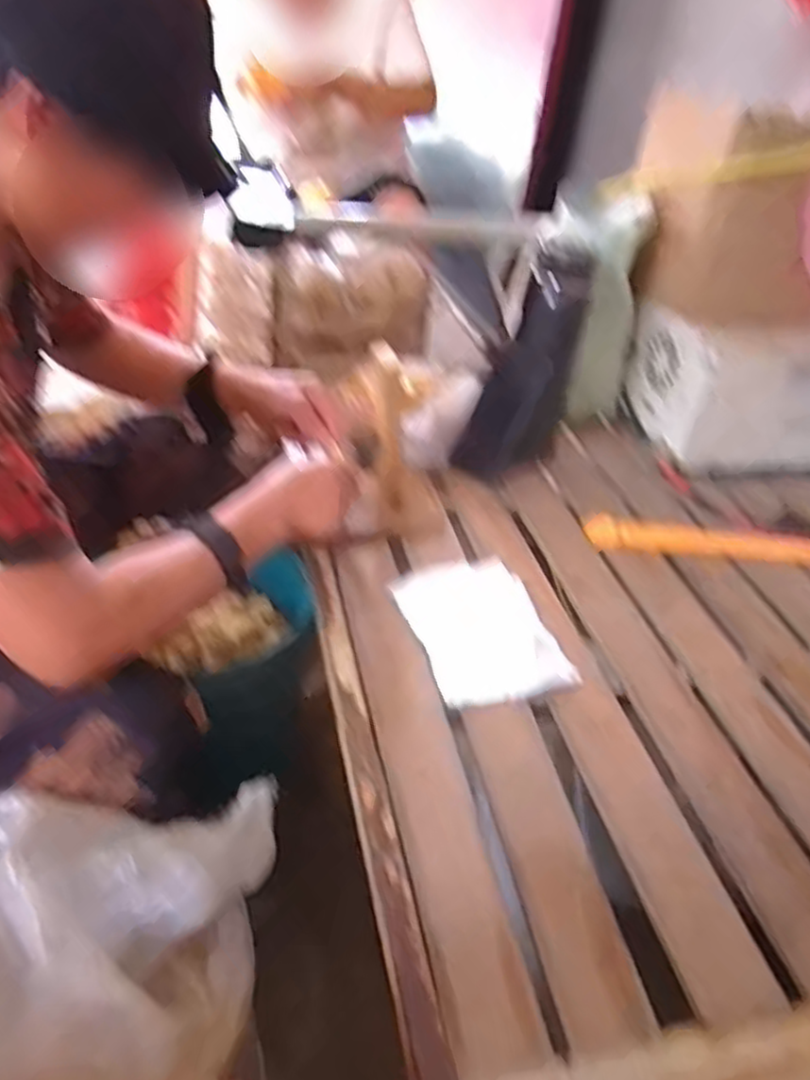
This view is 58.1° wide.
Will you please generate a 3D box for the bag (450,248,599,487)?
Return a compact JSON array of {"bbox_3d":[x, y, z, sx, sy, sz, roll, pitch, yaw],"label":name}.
[{"bbox_3d":[0.153,-0.194,0.852,0.096,0.275,0.071,31,17,29],"label":"bag"}]

